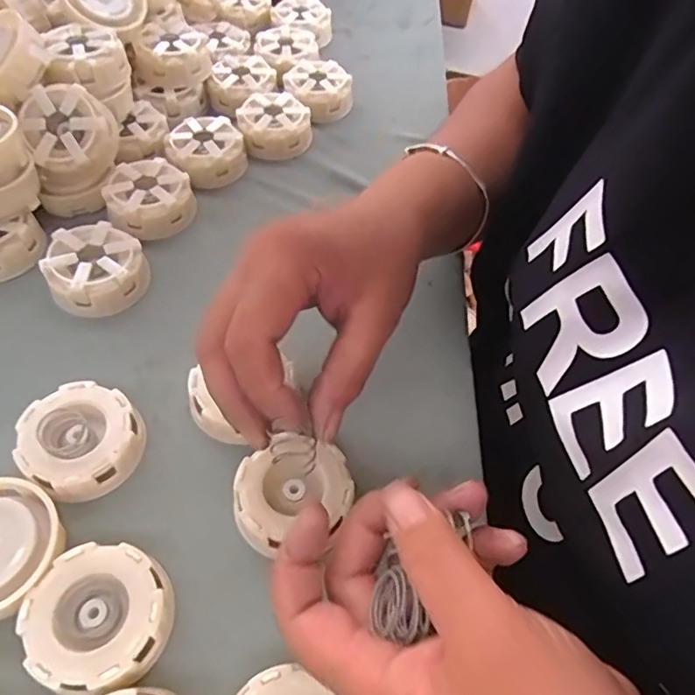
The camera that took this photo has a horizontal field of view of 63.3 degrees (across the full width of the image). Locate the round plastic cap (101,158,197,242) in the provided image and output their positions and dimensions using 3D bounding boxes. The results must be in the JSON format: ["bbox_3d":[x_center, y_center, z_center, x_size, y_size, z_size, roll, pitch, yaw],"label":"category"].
[{"bbox_3d":[-0.147,-0.109,0.421,0.060,0.035,0.060,2,55,-3],"label":"round plastic cap"}]

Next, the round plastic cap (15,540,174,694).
[{"bbox_3d":[-0.112,0.122,0.255,0.061,0.016,0.059,2,55,-3],"label":"round plastic cap"}]

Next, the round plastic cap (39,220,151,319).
[{"bbox_3d":[-0.166,-0.052,0.374,0.060,0.032,0.054,-28,61,-22],"label":"round plastic cap"}]

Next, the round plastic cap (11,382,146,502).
[{"bbox_3d":[-0.144,0.050,0.304,0.057,0.022,0.058,2,55,-3],"label":"round plastic cap"}]

